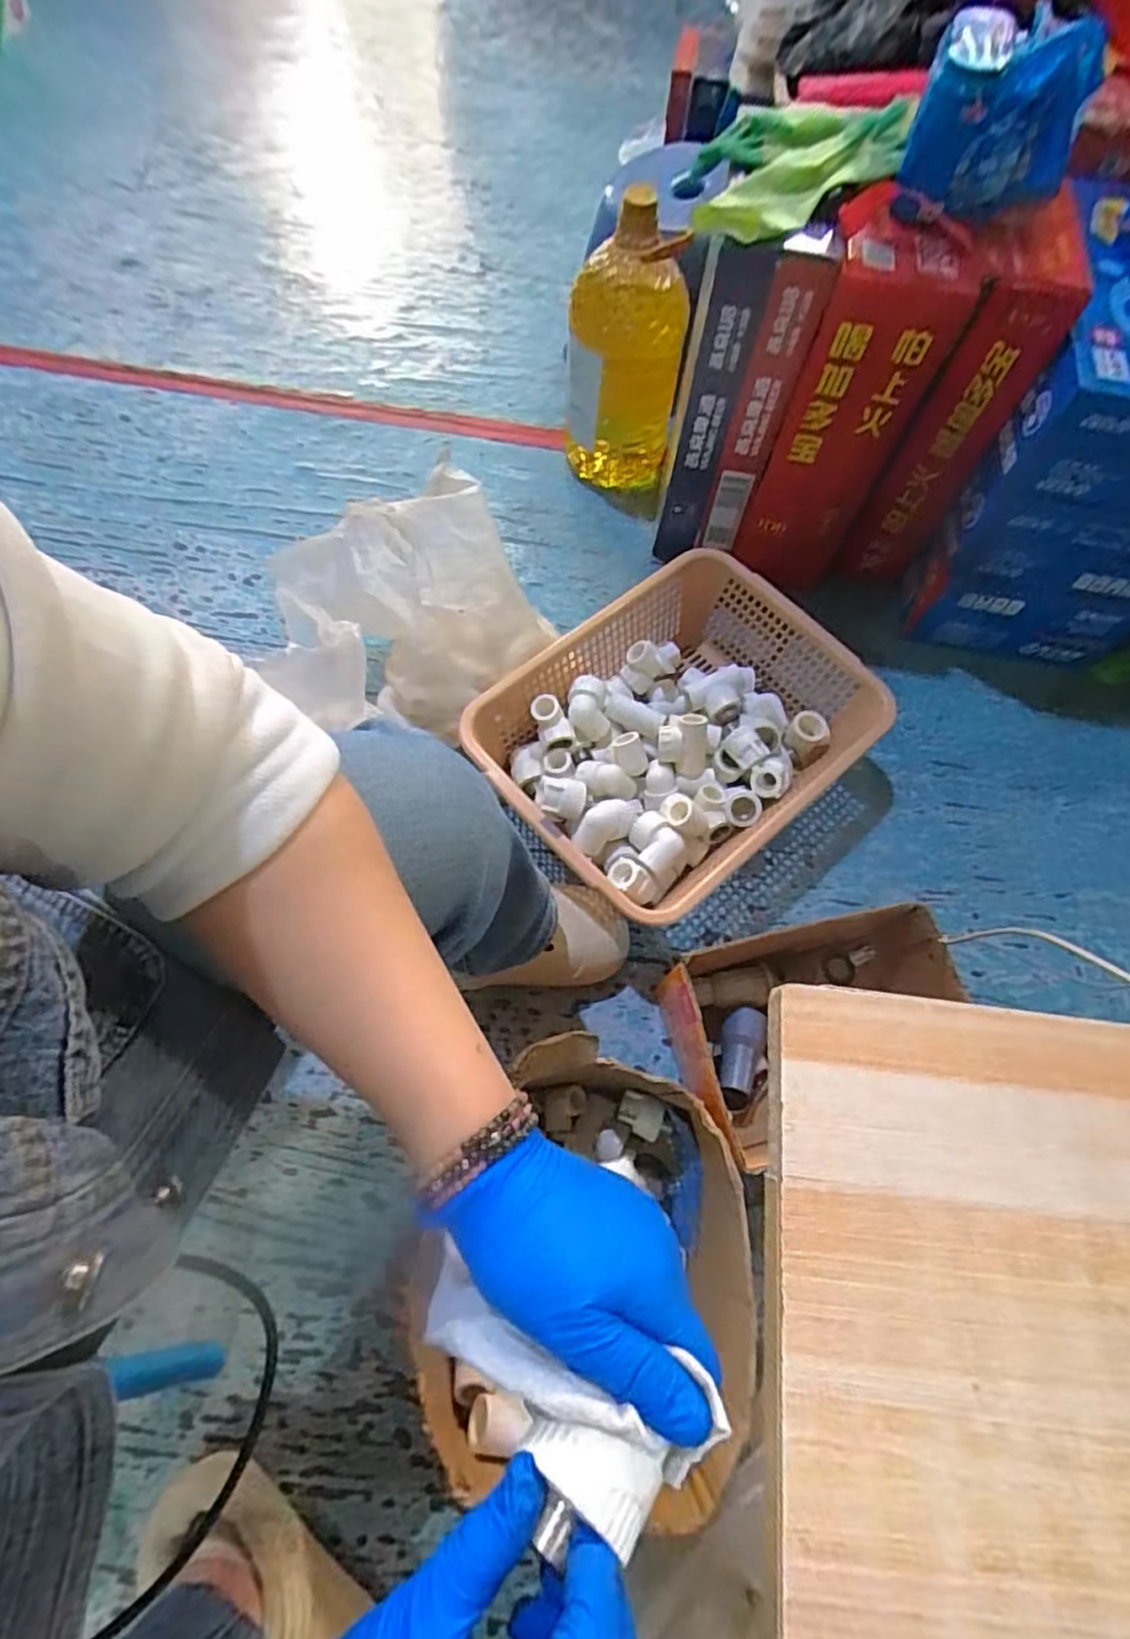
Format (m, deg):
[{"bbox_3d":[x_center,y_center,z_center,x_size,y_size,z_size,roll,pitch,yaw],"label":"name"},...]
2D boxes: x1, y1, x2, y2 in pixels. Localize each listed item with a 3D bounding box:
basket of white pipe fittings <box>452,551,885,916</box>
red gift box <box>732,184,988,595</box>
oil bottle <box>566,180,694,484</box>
[{"bbox_3d":[0.132,-0.100,0.823,0.433,0.120,0.334,-38,74,-17],"label":"basket of white pipe fittings"},{"bbox_3d":[0.332,-0.479,0.847,0.145,0.401,0.110,10,67,1],"label":"red gift box"},{"bbox_3d":[0.080,-0.642,0.941,0.154,0.323,0.122,5,67,-1],"label":"oil bottle"}]

